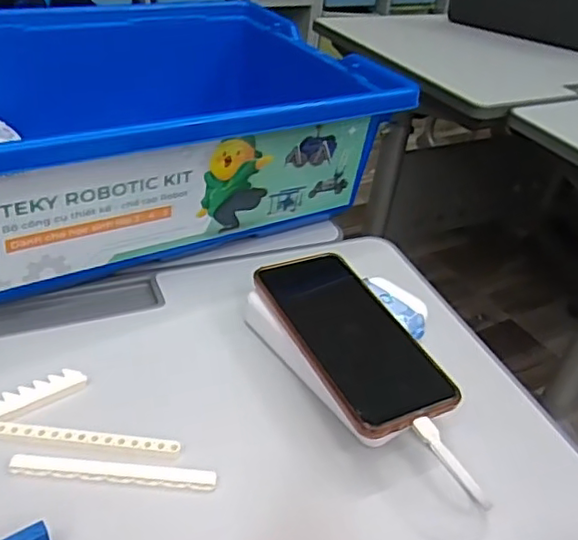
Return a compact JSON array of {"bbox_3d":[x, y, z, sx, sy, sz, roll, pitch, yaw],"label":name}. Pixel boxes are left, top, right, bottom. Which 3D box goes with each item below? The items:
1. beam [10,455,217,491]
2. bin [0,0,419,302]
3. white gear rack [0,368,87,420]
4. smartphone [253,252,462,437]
[{"bbox_3d":[-0.102,0.118,0.358,0.116,0.005,0.012,5,37,-3],"label":"beam"},{"bbox_3d":[-0.144,-0.130,0.565,0.398,0.138,0.294,-17,43,-29],"label":"bin"},{"bbox_3d":[-0.160,0.078,0.392,0.059,0.004,0.018,-21,45,-32],"label":"white gear rack"},{"bbox_3d":[0.041,0.042,0.422,0.078,0.007,0.161,-12,41,-24],"label":"smartphone"}]

